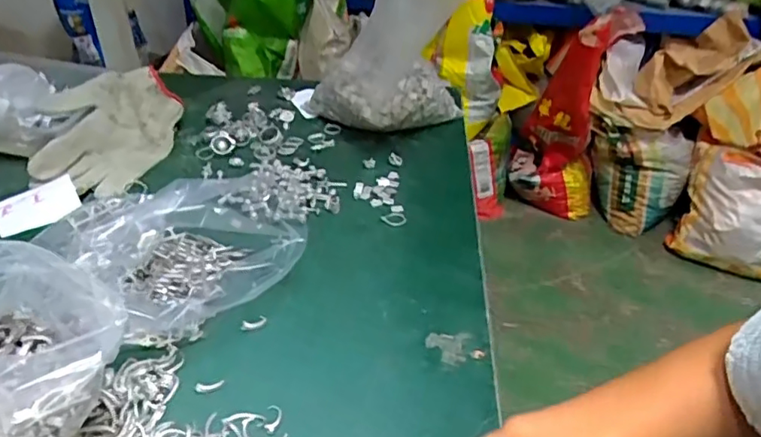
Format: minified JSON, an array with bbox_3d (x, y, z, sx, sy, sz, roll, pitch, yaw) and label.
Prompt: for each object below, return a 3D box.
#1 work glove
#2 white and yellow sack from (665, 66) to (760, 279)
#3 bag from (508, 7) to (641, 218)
[{"bbox_3d":[-0.306,-0.100,0.638,0.131,0.061,0.166,2,38,-3],"label":"work glove"},{"bbox_3d":[1.048,-0.140,1.619,0.331,0.599,0.171,7,13,13],"label":"white and yellow sack"},{"bbox_3d":[0.554,-0.268,1.711,0.267,0.593,0.253,17,40,15],"label":"bag"}]

